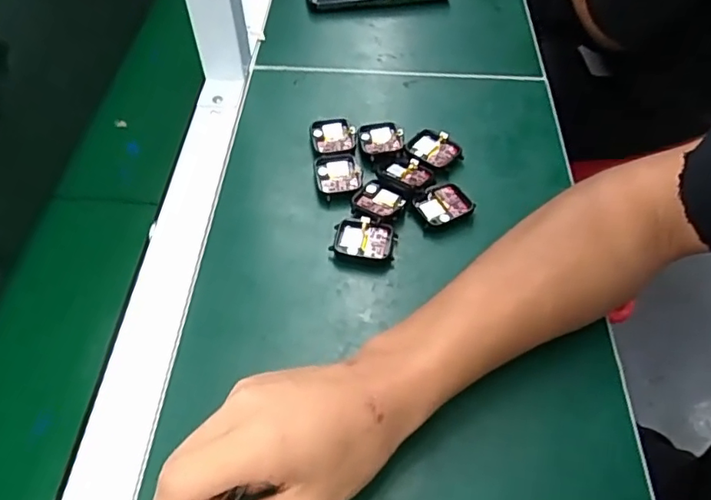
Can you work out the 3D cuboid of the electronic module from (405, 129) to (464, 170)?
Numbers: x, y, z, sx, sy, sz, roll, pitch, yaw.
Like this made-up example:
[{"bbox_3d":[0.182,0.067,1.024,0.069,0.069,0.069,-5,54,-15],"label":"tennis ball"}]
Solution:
[{"bbox_3d":[0.069,-0.089,0.490,0.037,0.012,0.042,-35,58,-23],"label":"electronic module"}]

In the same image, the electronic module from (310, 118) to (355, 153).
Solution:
[{"bbox_3d":[-0.021,-0.102,0.497,0.038,0.006,0.041,-9,51,-4],"label":"electronic module"}]

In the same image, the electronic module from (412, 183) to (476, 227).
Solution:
[{"bbox_3d":[0.073,-0.036,0.453,0.044,0.011,0.035,-30,56,-20],"label":"electronic module"}]

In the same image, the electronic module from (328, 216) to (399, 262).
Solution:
[{"bbox_3d":[0.007,-0.006,0.428,0.047,0.012,0.037,9,52,10],"label":"electronic module"}]

